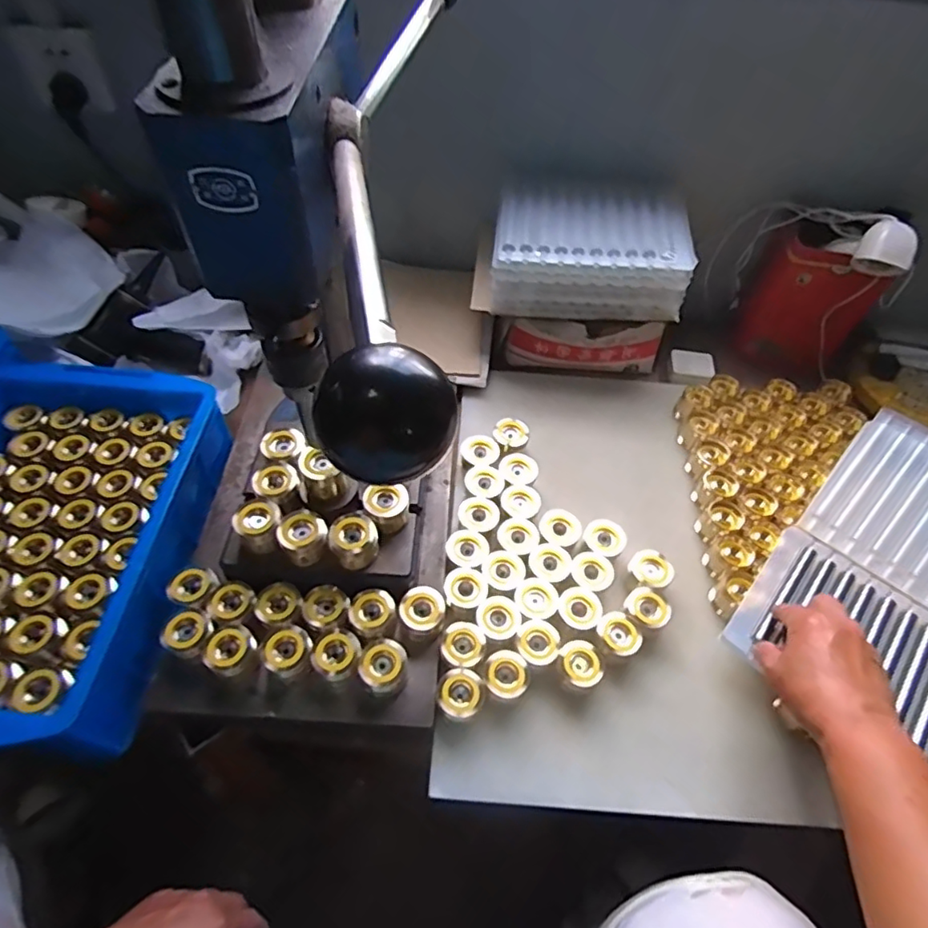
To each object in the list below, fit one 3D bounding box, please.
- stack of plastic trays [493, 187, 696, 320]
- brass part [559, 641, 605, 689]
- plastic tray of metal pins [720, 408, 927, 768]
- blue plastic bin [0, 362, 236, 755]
[{"bbox_3d":[0.144,-0.261,0.711,0.238,0.094,0.151,6,54,2],"label":"stack of plastic trays"},{"bbox_3d":[0.106,0.186,0.534,0.038,0.040,0.037,1,54,-1],"label":"brass part"},{"bbox_3d":[0.428,0.109,0.539,0.219,0.070,0.302,37,61,22],"label":"plastic tray of metal pins"},{"bbox_3d":[-0.390,0.070,0.537,0.255,0.102,0.353,1,54,-1],"label":"blue plastic bin"}]

